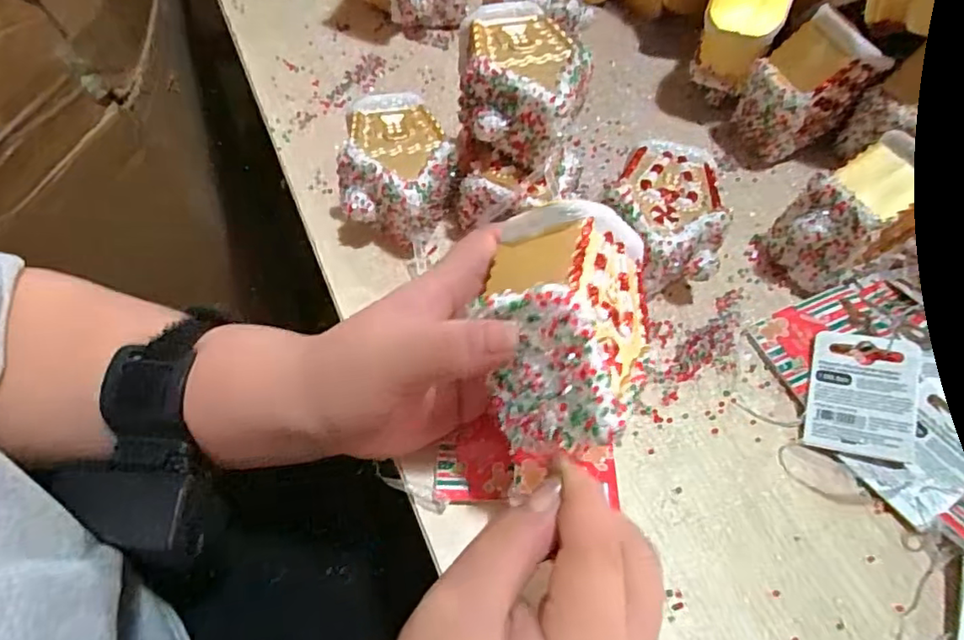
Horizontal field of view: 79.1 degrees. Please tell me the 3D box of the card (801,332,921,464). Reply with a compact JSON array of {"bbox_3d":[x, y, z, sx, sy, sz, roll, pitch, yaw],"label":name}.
[{"bbox_3d":[0.184,0.036,0.283,0.045,0.004,0.061,9,69,26],"label":"card"}]

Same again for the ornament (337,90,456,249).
[{"bbox_3d":[-0.047,-0.083,0.331,0.059,0.046,0.083,4,58,-2],"label":"ornament"}]

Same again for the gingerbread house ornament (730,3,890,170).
[{"bbox_3d":[0.201,-0.145,0.364,0.058,0.080,0.043,-19,61,-16],"label":"gingerbread house ornament"}]

